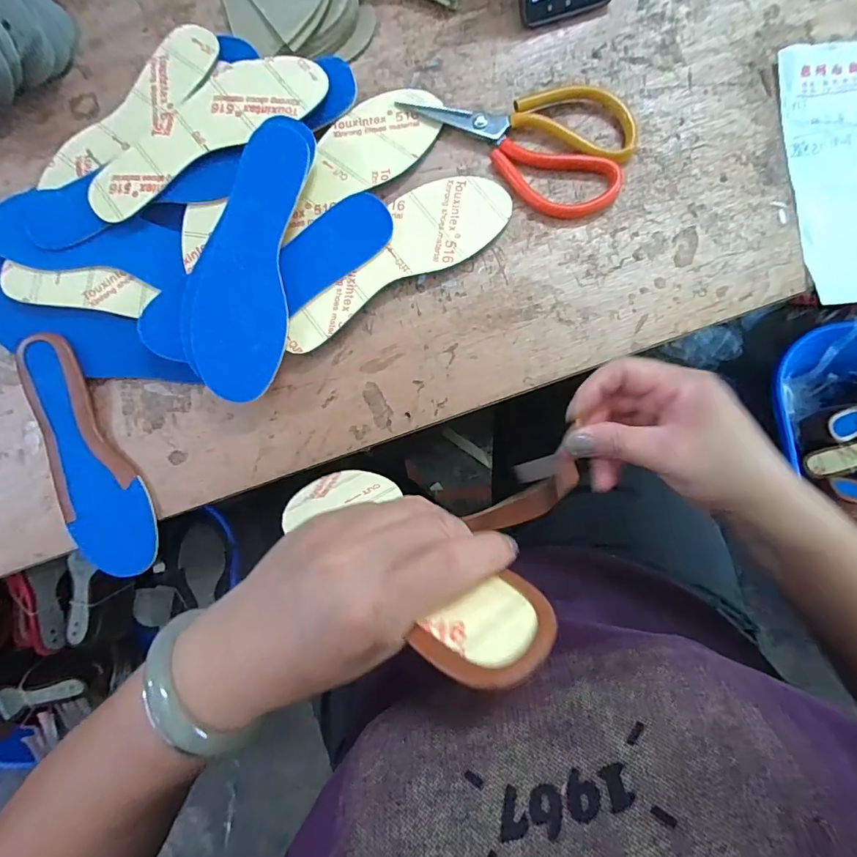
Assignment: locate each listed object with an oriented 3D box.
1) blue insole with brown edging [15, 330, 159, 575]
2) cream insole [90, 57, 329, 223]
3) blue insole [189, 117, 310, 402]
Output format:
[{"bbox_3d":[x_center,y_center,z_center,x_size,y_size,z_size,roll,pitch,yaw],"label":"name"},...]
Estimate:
[{"bbox_3d":[-0.289,0.023,0.391,0.071,0.022,0.212,-25,82,3],"label":"blue insole with brown edging"},{"bbox_3d":[-0.188,-0.253,0.389,0.211,0.006,0.083,-28,80,-1],"label":"cream insole"},{"bbox_3d":[-0.143,-0.133,0.367,0.073,0.010,0.215,7,86,-1],"label":"blue insole"}]

